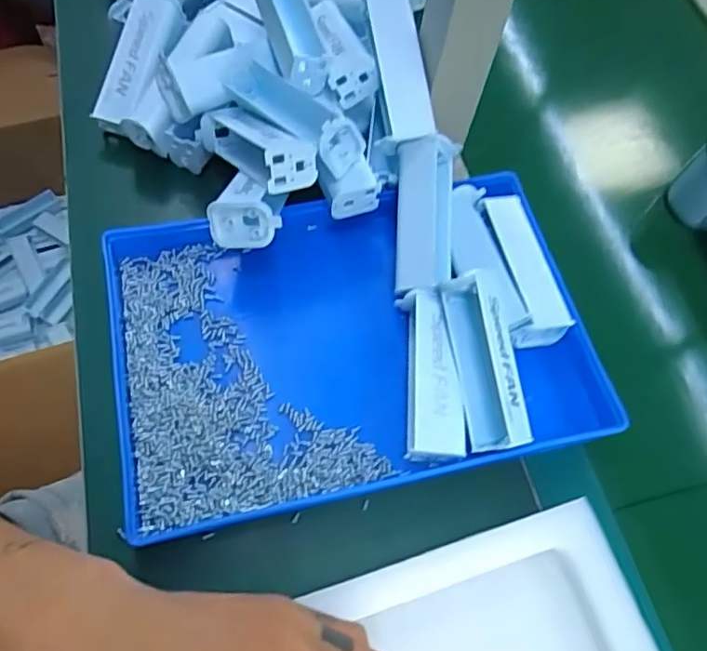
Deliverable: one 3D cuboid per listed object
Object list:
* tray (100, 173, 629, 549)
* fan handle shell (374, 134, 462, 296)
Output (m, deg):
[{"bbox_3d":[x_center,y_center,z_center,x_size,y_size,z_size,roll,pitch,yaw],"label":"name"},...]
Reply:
[{"bbox_3d":[-0.001,0.007,0.375,0.280,0.027,0.188,-10,65,-11],"label":"tray"},{"bbox_3d":[0.042,-0.072,0.385,0.045,0.027,0.105,1,78,-1],"label":"fan handle shell"}]

